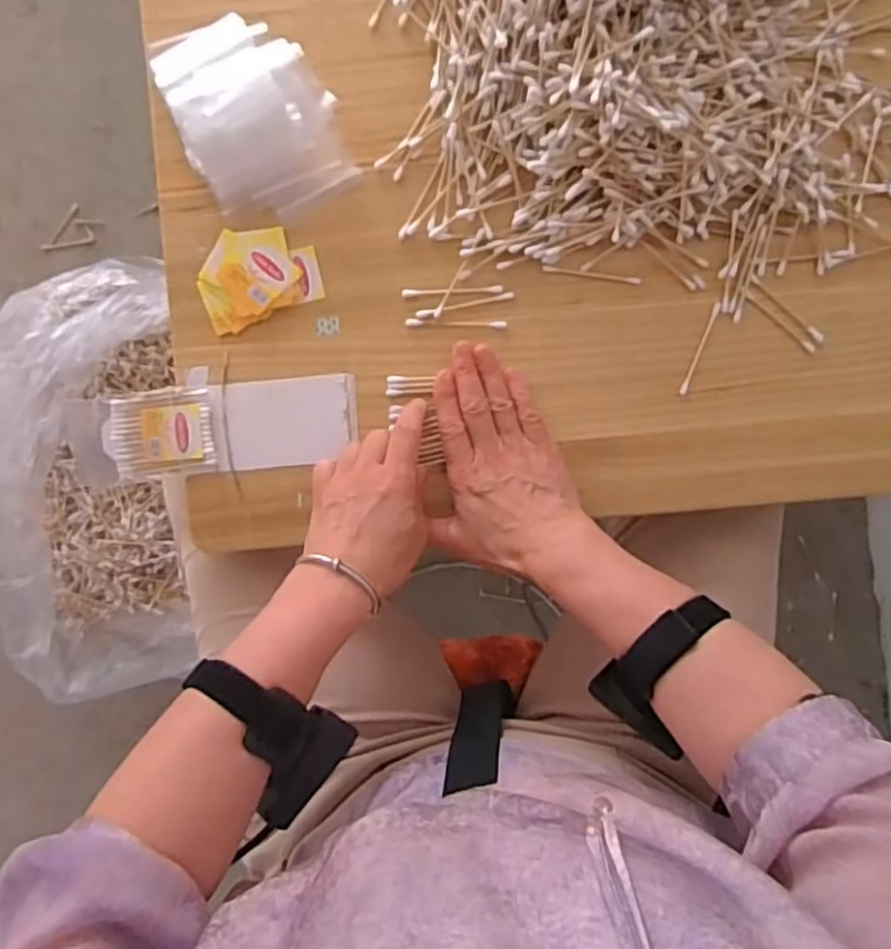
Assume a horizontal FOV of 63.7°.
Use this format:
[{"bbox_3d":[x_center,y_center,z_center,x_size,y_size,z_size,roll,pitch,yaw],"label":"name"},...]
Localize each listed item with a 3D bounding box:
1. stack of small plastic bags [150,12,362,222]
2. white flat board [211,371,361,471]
[{"bbox_3d":[-0.129,-0.239,0.482,0.099,0.031,0.127,-31,90,3],"label":"stack of small plastic bags"},{"bbox_3d":[-0.112,-0.036,0.503,0.100,0.005,0.060,-5,91,2],"label":"white flat board"}]

